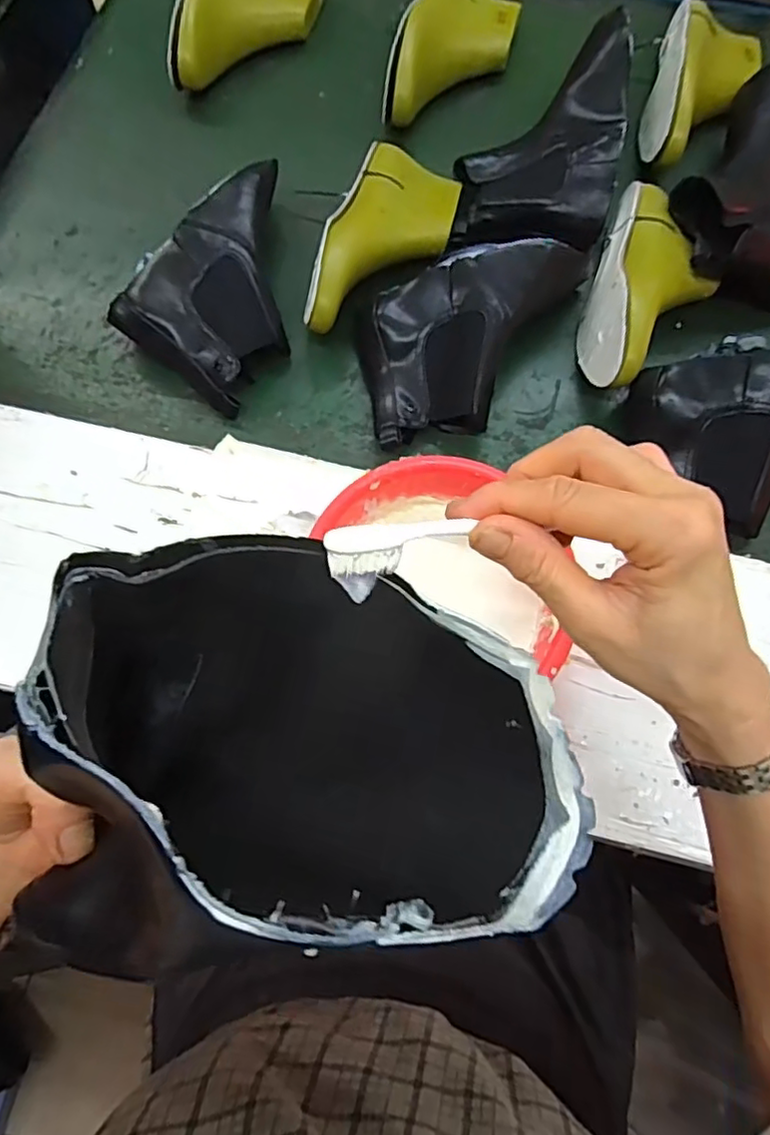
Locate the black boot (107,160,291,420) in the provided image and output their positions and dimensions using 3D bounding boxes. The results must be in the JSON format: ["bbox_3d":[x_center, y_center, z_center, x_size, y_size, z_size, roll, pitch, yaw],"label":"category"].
[{"bbox_3d":[-0.137,-0.273,0.593,0.139,0.069,0.218,36,77,9],"label":"black boot"}]

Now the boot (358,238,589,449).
[{"bbox_3d":[0.089,-0.210,0.557,0.219,0.066,0.164,-10,75,-3],"label":"boot"}]

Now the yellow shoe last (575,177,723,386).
[{"bbox_3d":[0.254,-0.258,0.572,0.112,0.066,0.225,19,75,5],"label":"yellow shoe last"}]

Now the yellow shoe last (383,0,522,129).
[{"bbox_3d":[0.077,-0.590,0.693,0.107,0.080,0.230,22,75,6],"label":"yellow shoe last"}]

